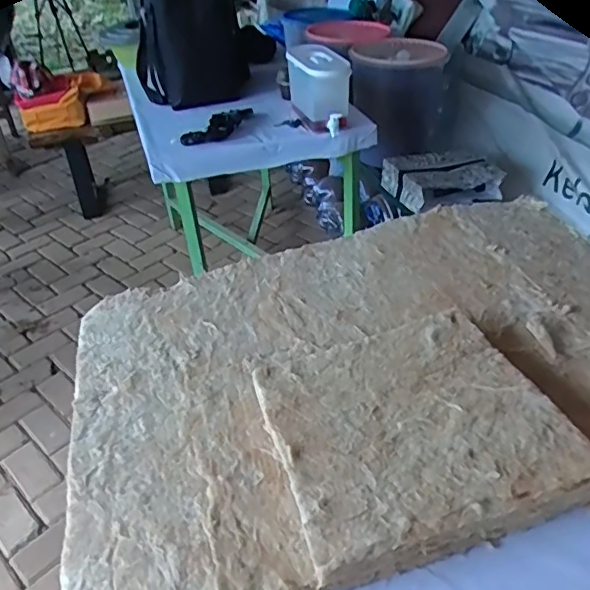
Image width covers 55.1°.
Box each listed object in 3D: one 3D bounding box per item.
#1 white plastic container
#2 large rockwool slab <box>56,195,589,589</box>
[{"bbox_3d":[0.061,-0.586,1.574,0.119,0.177,0.263,-8,37,-8],"label":"white plastic container"},{"bbox_3d":[0.120,0.070,0.726,0.799,0.065,0.538,-12,38,-13],"label":"large rockwool slab"}]

